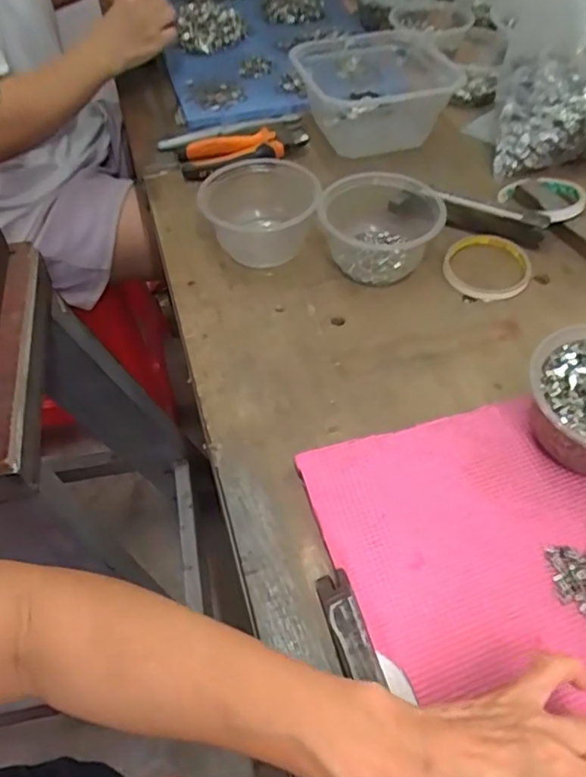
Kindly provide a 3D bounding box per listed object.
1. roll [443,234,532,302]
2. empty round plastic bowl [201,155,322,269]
[{"bbox_3d":[0.189,-0.120,0.589,0.082,0.009,0.082,9,52,10],"label":"roll"},{"bbox_3d":[-0.033,-0.172,0.604,0.117,0.062,0.101,-6,51,-1],"label":"empty round plastic bowl"}]

